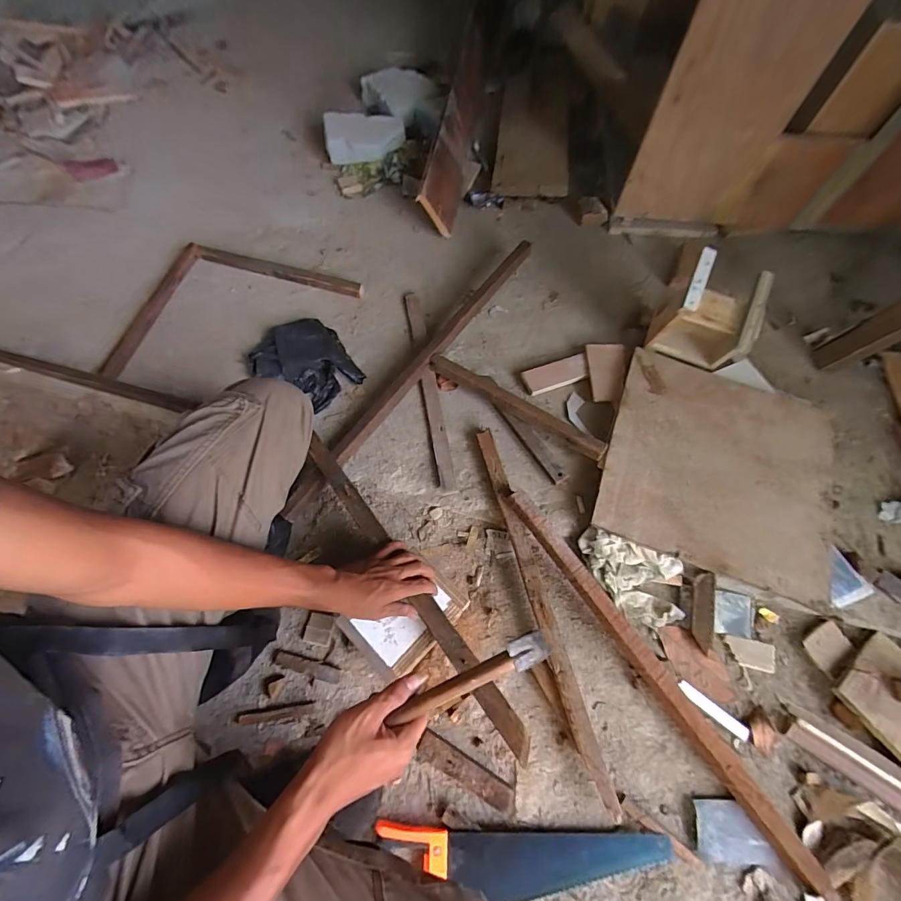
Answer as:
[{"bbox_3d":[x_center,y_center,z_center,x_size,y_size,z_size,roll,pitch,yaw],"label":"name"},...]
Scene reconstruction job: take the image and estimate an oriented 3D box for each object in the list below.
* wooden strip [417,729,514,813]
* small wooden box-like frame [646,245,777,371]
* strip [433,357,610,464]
[{"bbox_3d":[0.022,0.468,0.605,0.145,0.018,0.034,27,70,12],"label":"wooden strip"},{"bbox_3d":[0.473,-0.242,0.777,0.155,0.171,0.133,28,70,12],"label":"small wooden box-like frame"},{"bbox_3d":[0.115,-0.084,0.765,0.358,0.042,0.032,32,71,14],"label":"strip"}]

